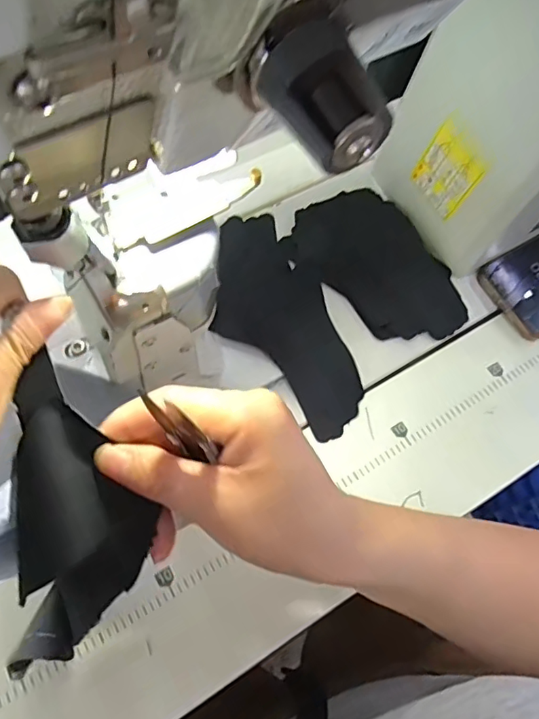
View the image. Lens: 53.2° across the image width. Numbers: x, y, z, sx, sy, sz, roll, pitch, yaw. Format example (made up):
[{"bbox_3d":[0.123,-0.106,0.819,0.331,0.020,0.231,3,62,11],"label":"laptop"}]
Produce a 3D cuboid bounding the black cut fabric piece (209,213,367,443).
[{"bbox_3d":[0.007,-0.031,0.423,0.088,0.019,0.189,-18,66,-12],"label":"black cut fabric piece"}]

